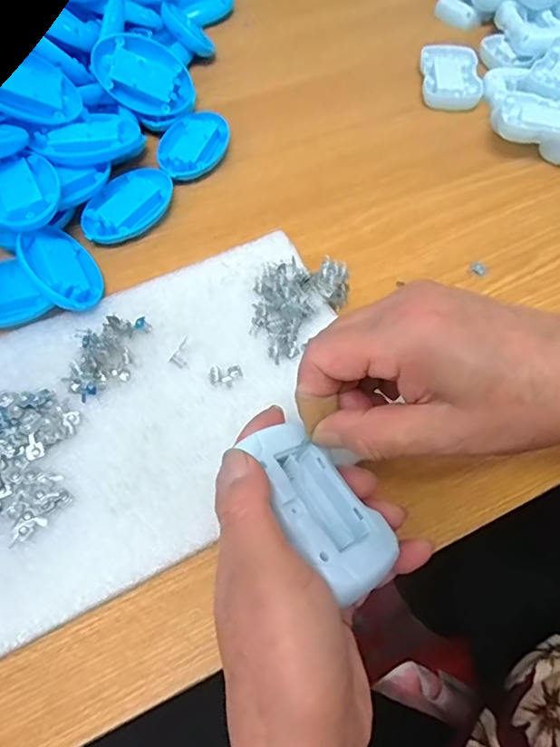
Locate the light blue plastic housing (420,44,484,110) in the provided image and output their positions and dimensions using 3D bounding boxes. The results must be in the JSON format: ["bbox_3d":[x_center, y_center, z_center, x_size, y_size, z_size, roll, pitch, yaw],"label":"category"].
[{"bbox_3d":[0.168,-0.293,0.505,0.054,0.019,0.086,5,59,3],"label":"light blue plastic housing"}]

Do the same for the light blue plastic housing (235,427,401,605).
[{"bbox_3d":[0.015,0.064,0.239,0.042,0.021,0.080,-17,57,-42],"label":"light blue plastic housing"}]

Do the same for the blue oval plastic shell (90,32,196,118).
[{"bbox_3d":[-0.118,-0.255,0.441,0.082,0.055,0.018,9,17,-12],"label":"blue oval plastic shell"}]

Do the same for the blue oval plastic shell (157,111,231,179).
[{"bbox_3d":[-0.076,-0.197,0.443,0.054,0.017,0.082,9,59,5],"label":"blue oval plastic shell"}]

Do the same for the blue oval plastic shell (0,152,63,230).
[{"bbox_3d":[-0.182,-0.128,0.357,0.054,0.014,0.069,-22,61,-18],"label":"blue oval plastic shell"}]

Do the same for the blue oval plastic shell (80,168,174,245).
[{"bbox_3d":[-0.118,-0.130,0.406,0.051,0.020,0.081,26,62,15],"label":"blue oval plastic shell"}]

